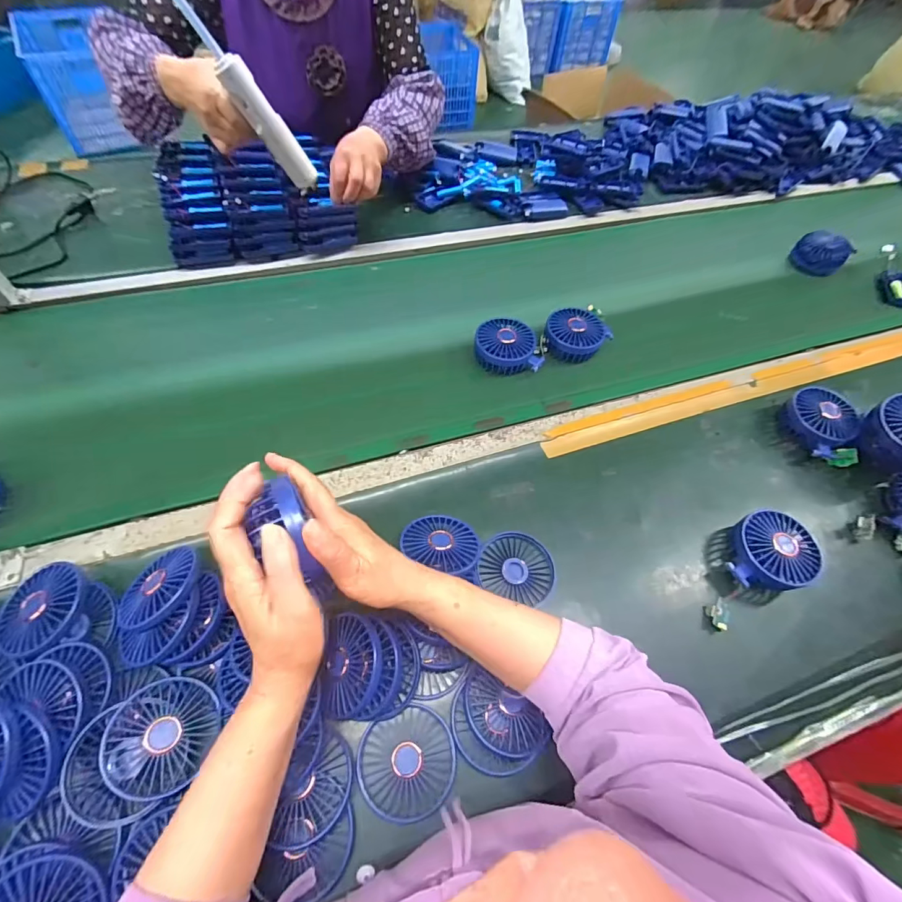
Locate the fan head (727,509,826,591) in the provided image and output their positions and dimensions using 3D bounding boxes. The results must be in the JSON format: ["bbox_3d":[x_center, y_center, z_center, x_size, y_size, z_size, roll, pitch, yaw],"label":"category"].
[{"bbox_3d":[0.367,0.119,0.515,0.083,0.054,0.087,2,57,-3],"label":"fan head"}]

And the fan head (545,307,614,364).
[{"bbox_3d":[0.191,-0.179,0.683,0.086,0.037,0.080,2,57,-3],"label":"fan head"}]

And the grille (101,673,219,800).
[{"bbox_3d":[-0.254,0.246,0.385,0.076,0.025,0.086,2,57,-4],"label":"grille"}]

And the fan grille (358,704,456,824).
[{"bbox_3d":[-0.039,0.286,0.407,0.086,0.023,0.082,2,57,-3],"label":"fan grille"}]

